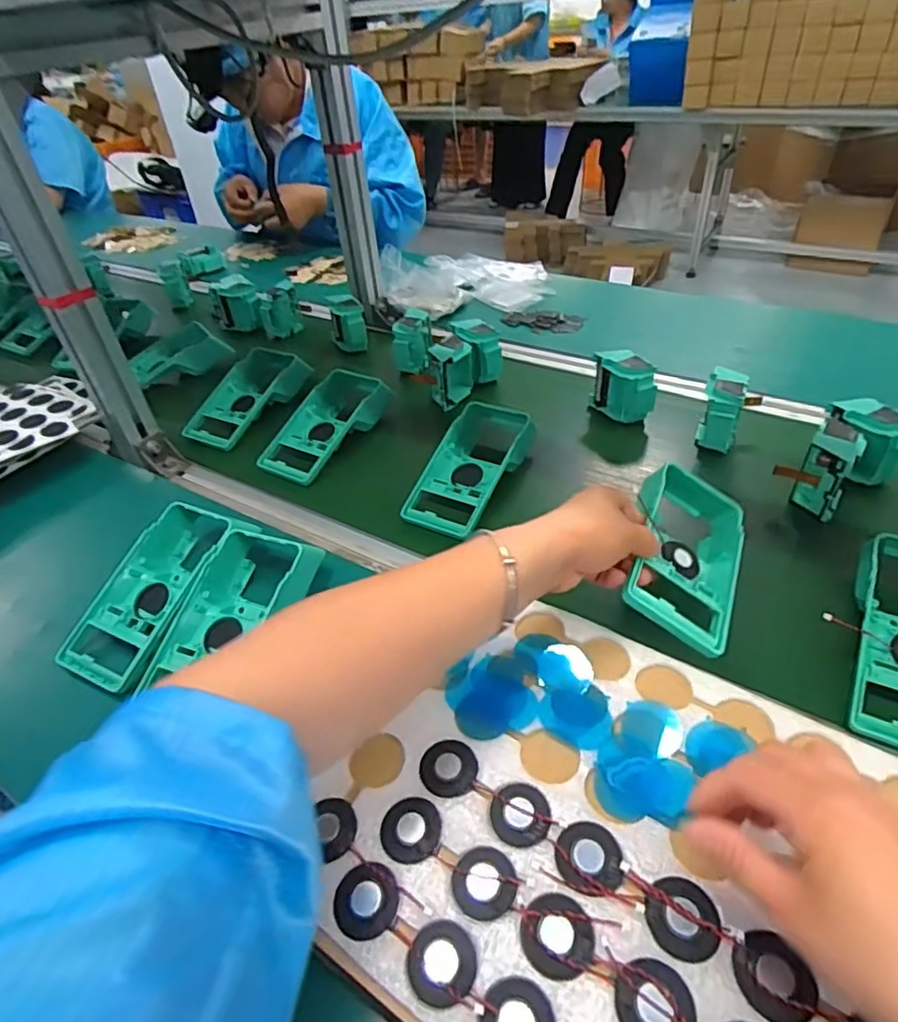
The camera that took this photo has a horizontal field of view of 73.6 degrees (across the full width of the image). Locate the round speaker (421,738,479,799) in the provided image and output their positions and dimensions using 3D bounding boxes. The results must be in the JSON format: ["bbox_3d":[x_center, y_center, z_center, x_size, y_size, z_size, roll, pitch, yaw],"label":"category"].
[{"bbox_3d":[0.000,0.154,0.360,0.035,0.004,0.034,-3,41,2],"label":"round speaker"}]

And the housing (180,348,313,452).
[{"bbox_3d":[-0.276,-0.156,0.823,0.113,0.059,0.212,16,45,22],"label":"housing"}]

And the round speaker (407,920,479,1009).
[{"bbox_3d":[-0.003,0.217,0.289,0.032,0.004,0.033,-3,41,2],"label":"round speaker"}]

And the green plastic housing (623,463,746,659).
[{"bbox_3d":[0.187,0.033,0.492,0.091,0.042,0.192,32,45,4],"label":"green plastic housing"}]

